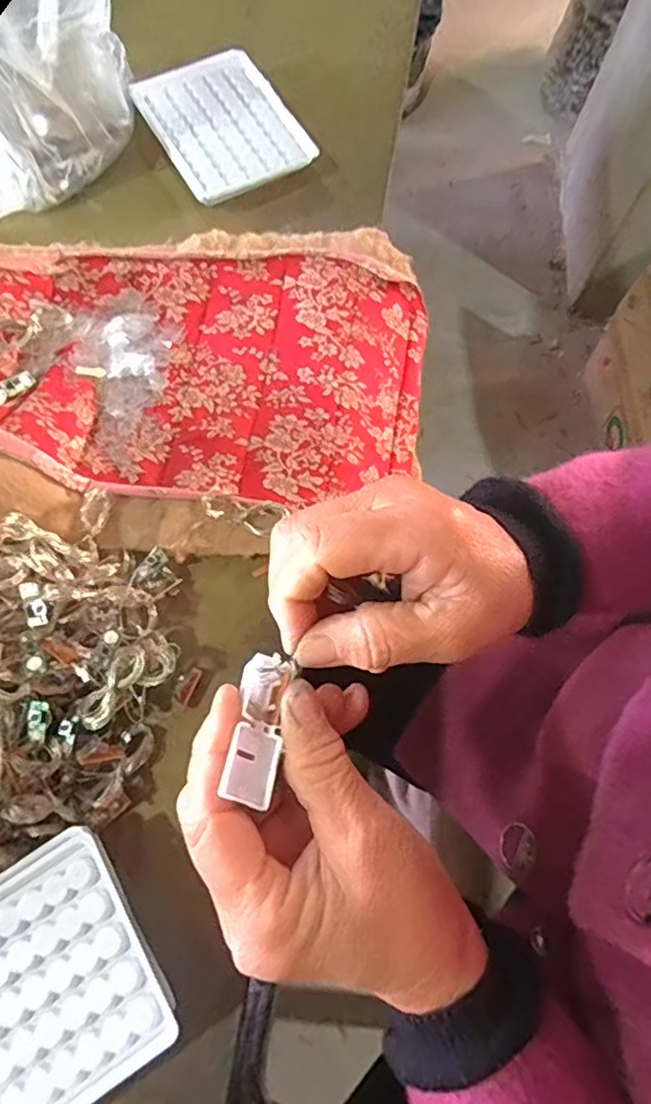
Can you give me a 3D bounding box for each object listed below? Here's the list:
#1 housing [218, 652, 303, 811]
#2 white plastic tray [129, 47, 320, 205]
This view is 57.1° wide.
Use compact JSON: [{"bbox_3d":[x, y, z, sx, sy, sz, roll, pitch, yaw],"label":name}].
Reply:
[{"bbox_3d":[-0.024,0.068,0.229,0.020,0.011,0.055,7,56,1],"label":"housing"},{"bbox_3d":[-0.078,-0.325,0.460,0.097,0.020,0.134,-29,74,-10],"label":"white plastic tray"}]

